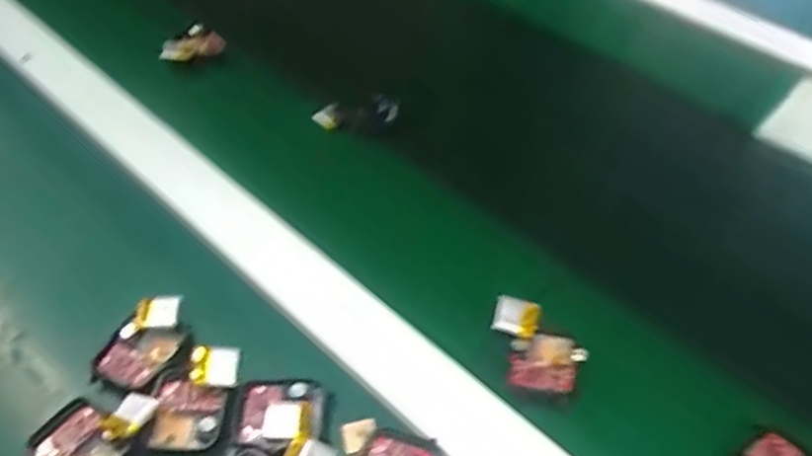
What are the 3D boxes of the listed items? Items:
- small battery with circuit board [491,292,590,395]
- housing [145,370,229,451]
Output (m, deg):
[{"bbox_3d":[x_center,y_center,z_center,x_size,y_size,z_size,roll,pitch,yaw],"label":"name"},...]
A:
[{"bbox_3d":[0.069,0.061,0.364,0.047,0.016,0.047,7,46,6],"label":"small battery with circuit board"},{"bbox_3d":[-0.103,0.088,0.336,0.035,0.013,0.035,-1,46,-1],"label":"housing"}]

